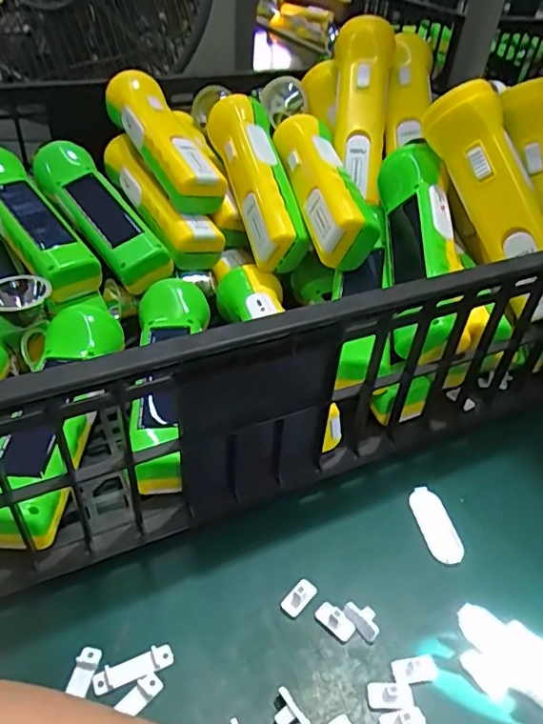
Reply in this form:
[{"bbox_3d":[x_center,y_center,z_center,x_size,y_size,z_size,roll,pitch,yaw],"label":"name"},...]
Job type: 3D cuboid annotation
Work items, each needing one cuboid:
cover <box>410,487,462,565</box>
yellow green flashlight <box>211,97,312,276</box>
[{"bbox_3d":[0.098,0.097,0.336,0.020,0.004,0.048,-6,42,-12],"label":"cover"},{"bbox_3d":[-0.012,-0.152,0.465,0.044,0.042,0.166,-9,61,-16],"label":"yellow green flashlight"}]

